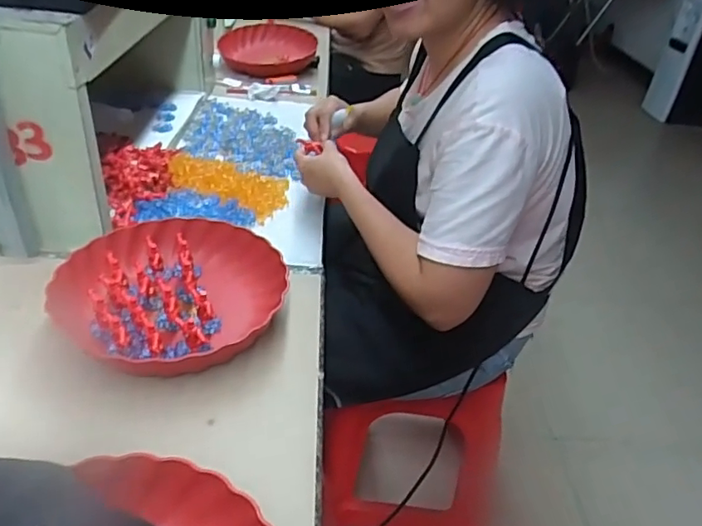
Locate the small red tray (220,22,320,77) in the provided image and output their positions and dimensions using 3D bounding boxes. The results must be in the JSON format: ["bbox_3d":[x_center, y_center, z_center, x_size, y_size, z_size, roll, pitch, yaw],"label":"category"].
[{"bbox_3d":[-0.204,-0.533,1.401,0.235,0.057,0.253,-2,36,-11],"label":"small red tray"}]

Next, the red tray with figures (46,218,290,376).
[{"bbox_3d":[-0.198,0.031,0.640,0.238,0.049,0.230,7,35,2],"label":"red tray with figures"}]

